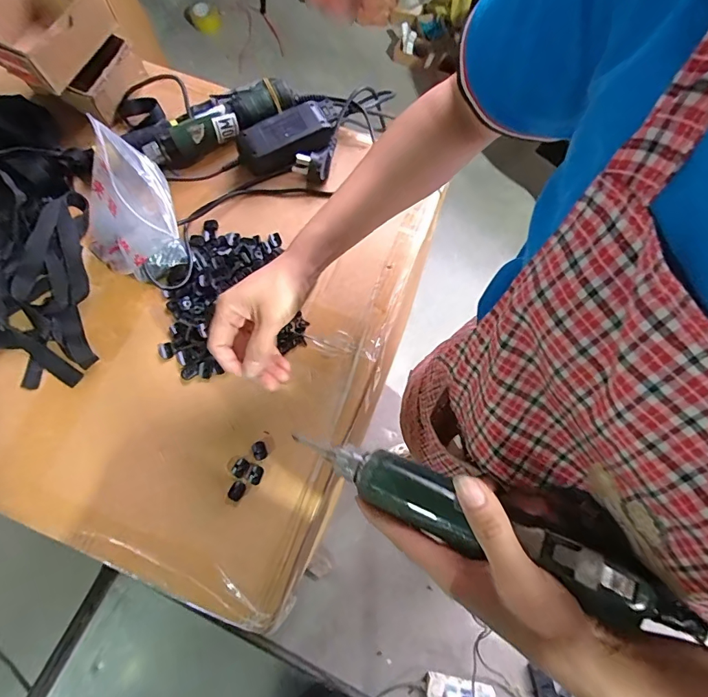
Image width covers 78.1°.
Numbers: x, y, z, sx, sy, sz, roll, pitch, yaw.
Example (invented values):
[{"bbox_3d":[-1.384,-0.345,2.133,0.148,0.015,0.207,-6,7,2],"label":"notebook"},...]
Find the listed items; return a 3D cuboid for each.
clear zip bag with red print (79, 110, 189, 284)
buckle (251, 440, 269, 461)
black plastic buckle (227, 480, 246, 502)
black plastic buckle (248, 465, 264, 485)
[{"bbox_3d":[-0.265,-0.154,0.483,0.154,0.150,0.095,36,76,10],"label":"clear zip bag with red print"},{"bbox_3d":[-0.104,0.112,0.478,0.015,0.004,0.020,-24,74,-7],"label":"buckle"},{"bbox_3d":[-0.125,0.153,0.467,0.016,0.008,0.020,36,76,10],"label":"black plastic buckle"},{"bbox_3d":[-0.105,0.135,0.465,0.014,0.004,0.019,23,74,7],"label":"black plastic buckle"}]

